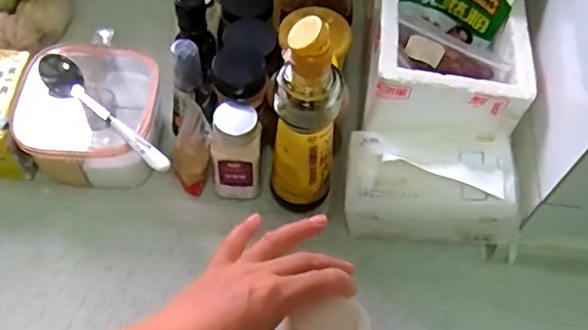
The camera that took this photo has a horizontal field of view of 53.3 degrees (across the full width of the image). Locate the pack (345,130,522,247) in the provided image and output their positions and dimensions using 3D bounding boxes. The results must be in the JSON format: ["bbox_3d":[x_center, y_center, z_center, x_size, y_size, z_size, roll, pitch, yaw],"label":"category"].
[{"bbox_3d":[0.142,0.027,0.605,0.171,0.114,0.094,8,59,1],"label":"pack"}]

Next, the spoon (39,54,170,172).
[{"bbox_3d":[-0.191,-0.051,0.568,0.035,0.021,0.185,-39,68,-23],"label":"spoon"}]

